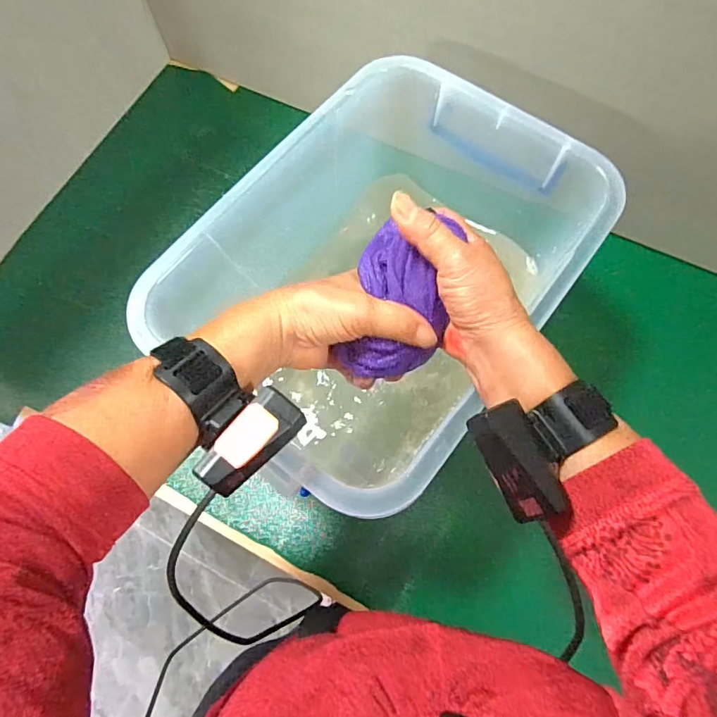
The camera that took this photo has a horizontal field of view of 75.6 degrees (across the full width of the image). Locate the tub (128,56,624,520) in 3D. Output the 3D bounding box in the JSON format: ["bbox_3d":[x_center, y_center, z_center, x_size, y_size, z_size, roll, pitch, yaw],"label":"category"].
[{"bbox_3d":[0.031,-0.072,0.478,0.274,0.191,0.367,37,75,13],"label":"tub"}]

